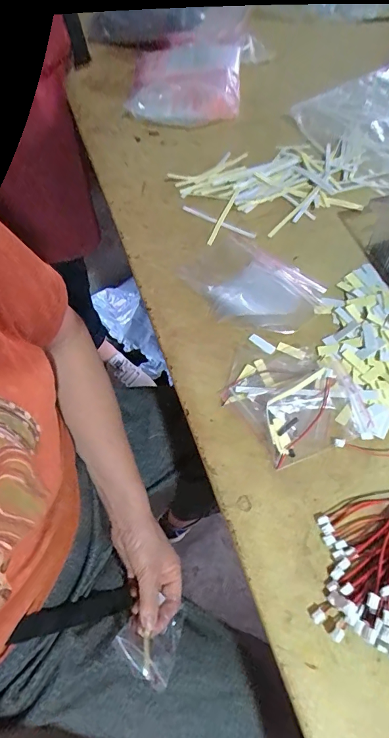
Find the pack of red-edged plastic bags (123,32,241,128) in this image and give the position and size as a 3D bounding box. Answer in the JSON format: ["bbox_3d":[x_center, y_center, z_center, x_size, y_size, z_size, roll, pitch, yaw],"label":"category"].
[{"bbox_3d":[-0.006,-0.460,0.640,0.174,0.040,0.242,3,60,3],"label":"pack of red-edged plastic bags"}]

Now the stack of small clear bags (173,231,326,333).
[{"bbox_3d":[0.059,-0.090,0.445,0.141,0.006,0.102,38,67,21],"label":"stack of small clear bags"}]

